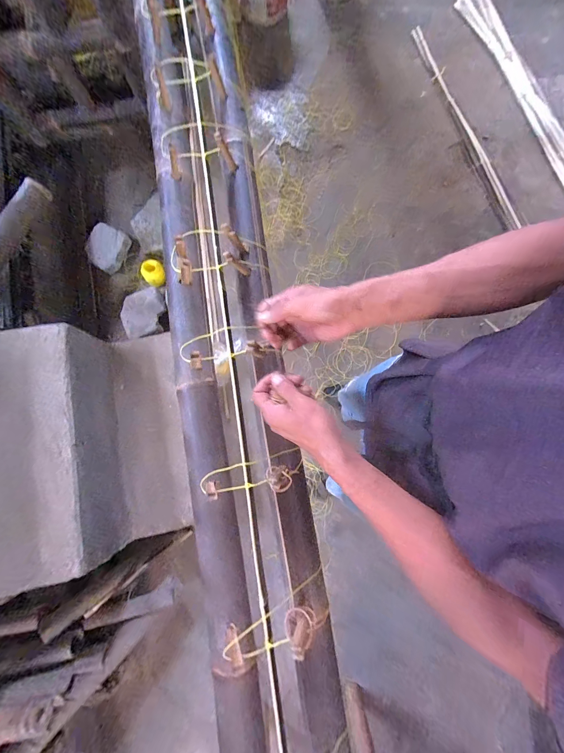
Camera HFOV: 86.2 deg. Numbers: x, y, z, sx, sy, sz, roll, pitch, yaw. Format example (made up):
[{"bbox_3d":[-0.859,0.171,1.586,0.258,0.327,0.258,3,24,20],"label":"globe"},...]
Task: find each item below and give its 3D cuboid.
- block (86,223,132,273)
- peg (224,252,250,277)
[{"bbox_3d":[-0.836,-0.613,1.446,0.162,0.070,0.200,28,86,-22],"label":"block"},{"bbox_3d":[-0.067,-0.169,0.460,0.013,0.060,0.014,-15,79,19],"label":"peg"}]

